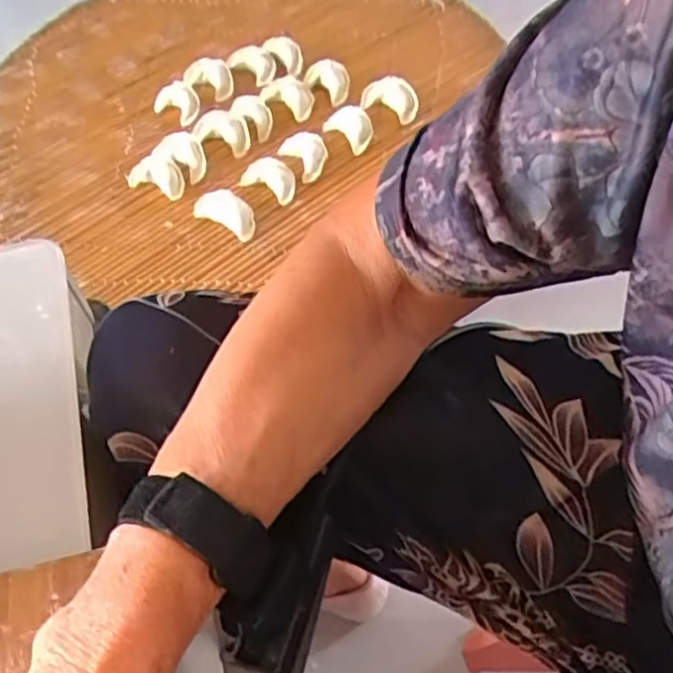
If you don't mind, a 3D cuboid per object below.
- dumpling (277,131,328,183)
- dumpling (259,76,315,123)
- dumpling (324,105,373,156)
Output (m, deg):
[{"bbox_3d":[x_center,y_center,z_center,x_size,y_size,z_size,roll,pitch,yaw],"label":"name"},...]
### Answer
[{"bbox_3d":[-0.031,-0.187,0.730,0.040,0.019,0.072,-24,56,-14],"label":"dumpling"},{"bbox_3d":[-0.051,-0.263,0.778,0.046,0.016,0.063,-29,58,-17],"label":"dumpling"},{"bbox_3d":[0.016,-0.219,0.743,0.043,0.017,0.067,-21,56,-12],"label":"dumpling"}]

